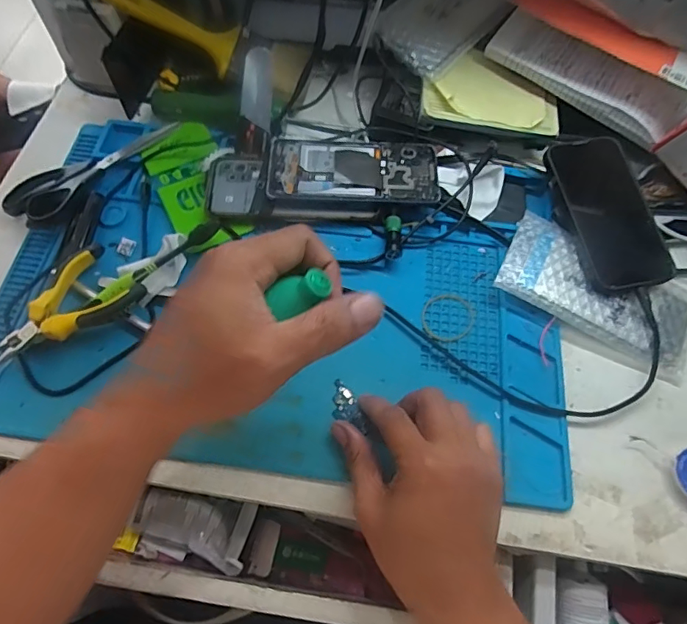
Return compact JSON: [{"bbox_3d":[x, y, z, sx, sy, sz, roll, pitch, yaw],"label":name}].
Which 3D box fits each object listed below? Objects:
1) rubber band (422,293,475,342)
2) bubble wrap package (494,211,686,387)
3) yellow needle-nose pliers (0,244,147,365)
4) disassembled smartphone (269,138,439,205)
[{"bbox_3d":[0.090,0.005,0.429,0.044,0.004,0.047,1,64,-2],"label":"rubber band"},{"bbox_3d":[0.225,-0.020,0.437,0.171,0.020,0.089,26,65,10],"label":"bubble wrap package"},{"bbox_3d":[-0.228,0.001,0.401,0.070,0.023,0.117,42,69,17],"label":"yellow needle-nose pliers"},{"bbox_3d":[0.010,-0.135,0.466,0.157,0.014,0.075,0,64,-2],"label":"disassembled smartphone"}]

